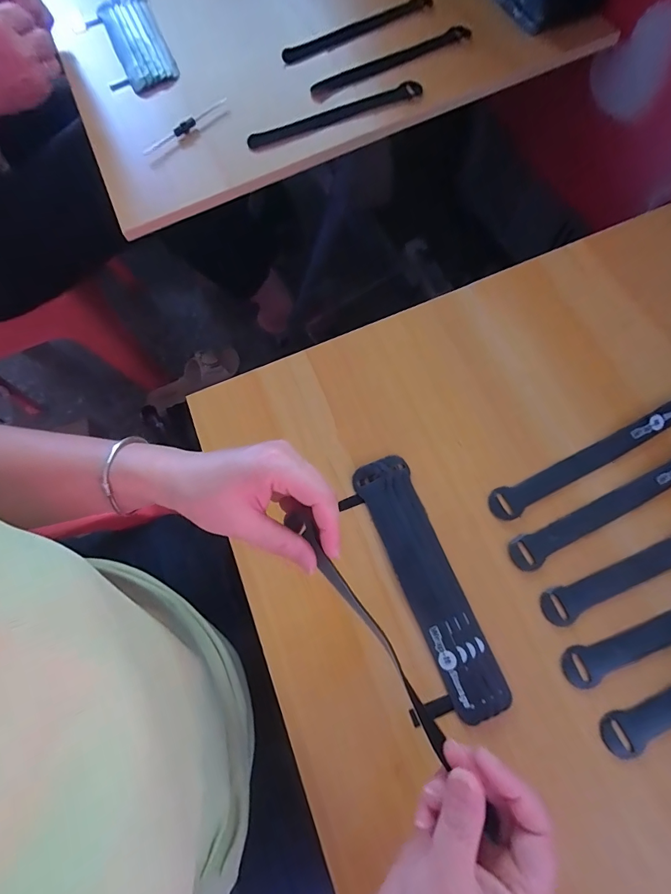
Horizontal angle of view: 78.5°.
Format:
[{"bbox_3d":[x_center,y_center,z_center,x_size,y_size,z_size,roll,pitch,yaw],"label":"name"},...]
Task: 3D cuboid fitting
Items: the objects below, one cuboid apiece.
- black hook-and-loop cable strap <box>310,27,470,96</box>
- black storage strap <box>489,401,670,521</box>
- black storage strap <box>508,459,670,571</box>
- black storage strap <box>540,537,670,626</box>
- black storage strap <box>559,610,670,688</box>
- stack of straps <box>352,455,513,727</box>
[{"bbox_3d":[0.066,-0.450,0.478,0.217,0.005,0.023,-31,71,-5],"label":"black hook-and-loop cable strap"},{"bbox_3d":[0.223,0.004,0.351,0.209,0.007,0.025,-29,71,-5],"label":"black storage strap"},{"bbox_3d":[0.233,0.042,0.334,0.207,0.006,0.025,-29,71,-5],"label":"black storage strap"},{"bbox_3d":[0.250,0.081,0.312,0.204,0.006,0.024,-25,71,-3],"label":"black storage strap"},{"bbox_3d":[0.260,0.125,0.296,0.202,0.004,0.023,-20,71,-2],"label":"black storage strap"},{"bbox_3d":[0.072,0.102,0.322,0.045,0.012,0.198,-23,71,-3],"label":"stack of straps"}]

